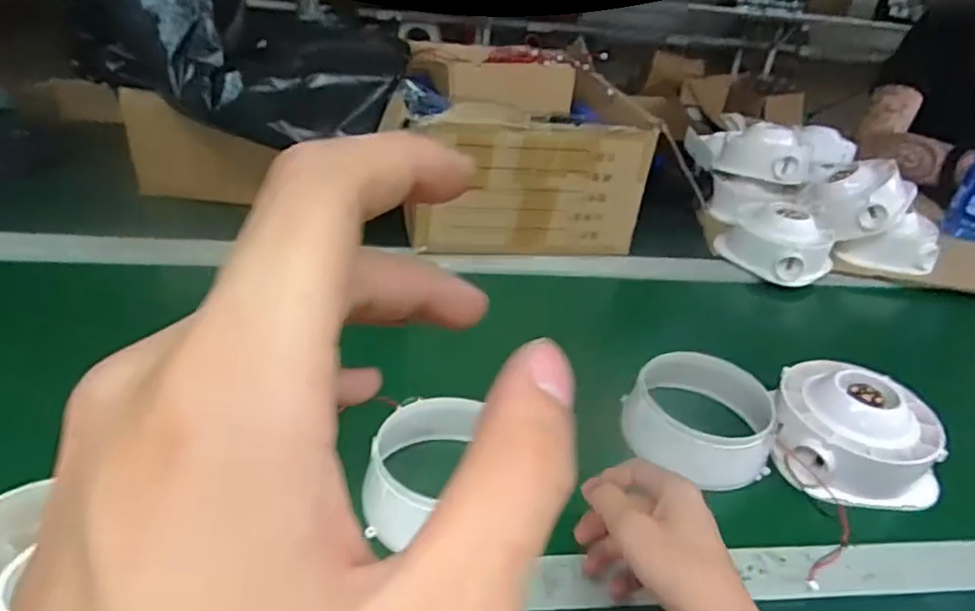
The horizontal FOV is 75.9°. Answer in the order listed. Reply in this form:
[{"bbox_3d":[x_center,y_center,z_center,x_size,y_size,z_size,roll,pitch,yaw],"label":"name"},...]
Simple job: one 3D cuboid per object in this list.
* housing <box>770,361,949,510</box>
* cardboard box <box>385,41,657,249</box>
[{"bbox_3d":[0.319,0.108,0.542,0.142,0.063,0.124,14,34,11],"label":"housing"},{"bbox_3d":[0.033,-0.235,0.866,0.297,0.198,0.304,0,34,-10],"label":"cardboard box"}]

